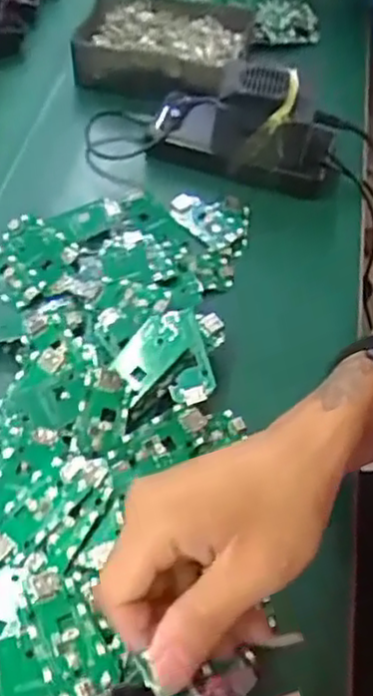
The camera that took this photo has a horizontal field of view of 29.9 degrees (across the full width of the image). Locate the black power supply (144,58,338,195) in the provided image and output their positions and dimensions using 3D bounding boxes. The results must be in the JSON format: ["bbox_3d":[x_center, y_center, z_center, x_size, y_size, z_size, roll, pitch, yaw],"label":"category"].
[{"bbox_3d":[0.046,-0.192,0.575,0.149,0.071,0.075,12,54,7],"label":"black power supply"}]

